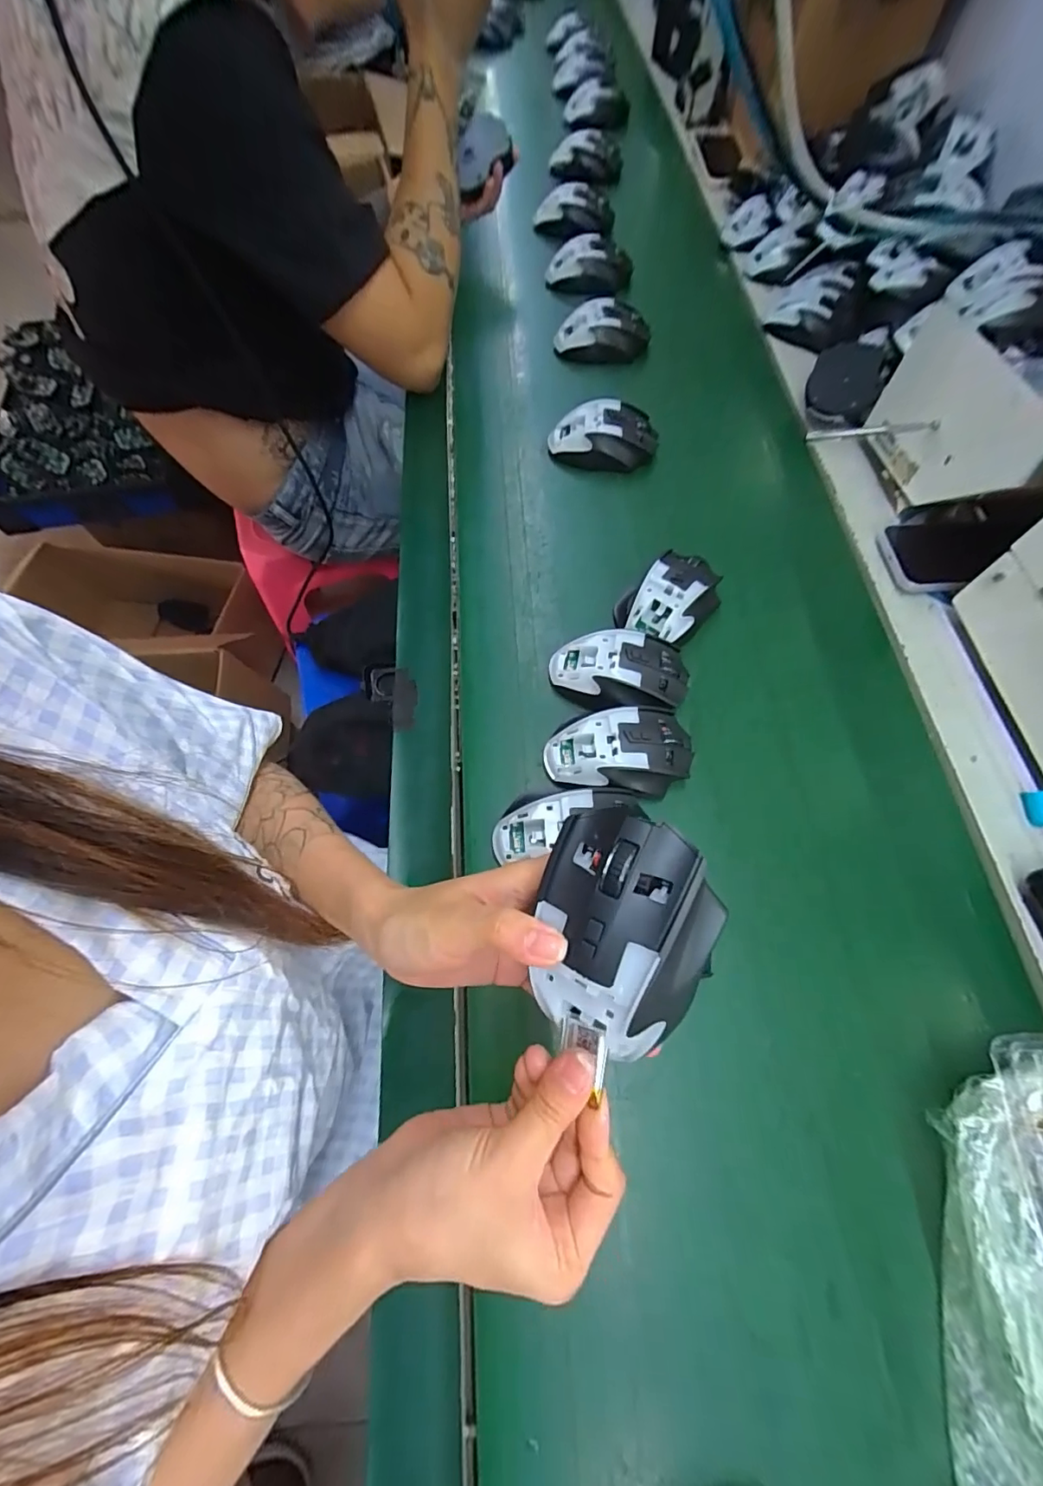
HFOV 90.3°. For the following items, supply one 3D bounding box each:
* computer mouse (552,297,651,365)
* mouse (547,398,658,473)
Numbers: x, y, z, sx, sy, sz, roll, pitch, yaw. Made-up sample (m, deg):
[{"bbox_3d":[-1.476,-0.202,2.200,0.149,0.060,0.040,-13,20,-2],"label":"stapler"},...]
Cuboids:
[{"bbox_3d":[0.099,-0.504,0.644,0.116,0.051,0.069,8,67,4],"label":"computer mouse"},{"bbox_3d":[0.088,-0.332,0.566,0.117,0.042,0.067,5,66,3],"label":"mouse"}]

